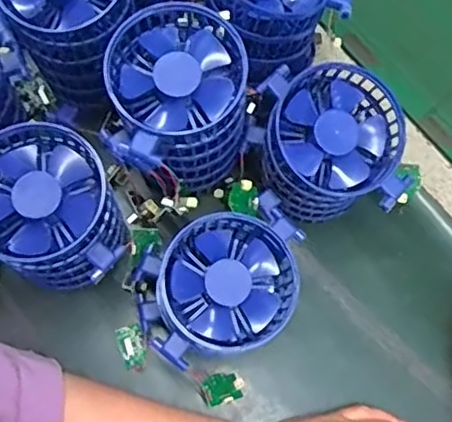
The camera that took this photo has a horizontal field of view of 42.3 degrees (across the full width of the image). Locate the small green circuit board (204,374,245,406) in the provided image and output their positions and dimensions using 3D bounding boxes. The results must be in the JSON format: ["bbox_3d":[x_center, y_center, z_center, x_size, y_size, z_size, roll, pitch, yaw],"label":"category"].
[{"bbox_3d":[-0.002,0.135,0.444,0.032,0.007,0.023,0,55,-26],"label":"small green circuit board"}]

